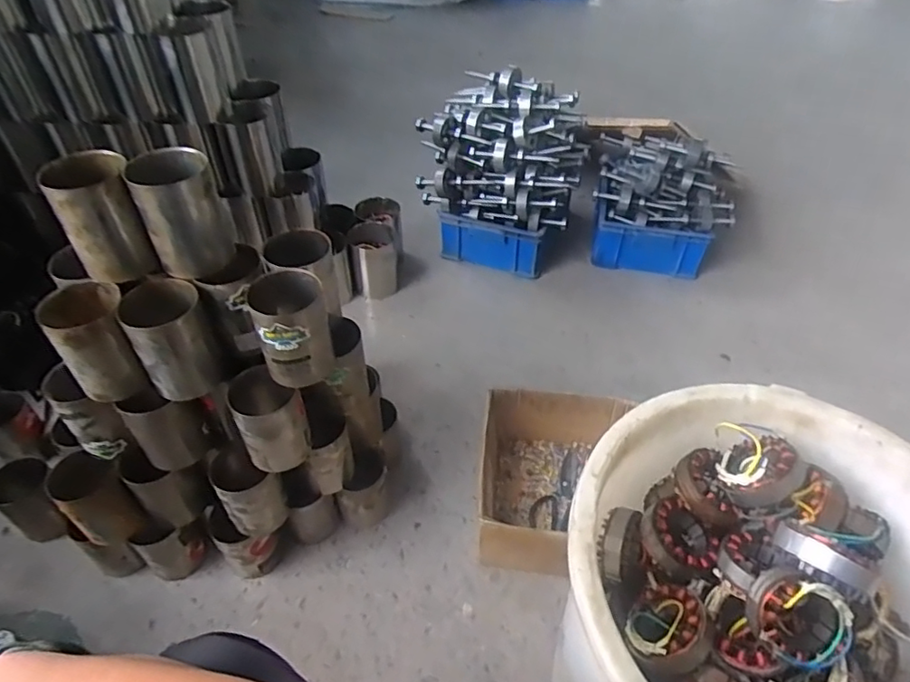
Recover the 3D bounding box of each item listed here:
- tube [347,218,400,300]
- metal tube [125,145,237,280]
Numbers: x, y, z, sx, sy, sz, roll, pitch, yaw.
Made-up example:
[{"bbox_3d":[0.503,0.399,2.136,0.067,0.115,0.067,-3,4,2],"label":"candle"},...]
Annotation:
[{"bbox_3d":[-0.206,-0.204,1.439,0.117,0.158,0.117,-9,46,-8],"label":"tube"},{"bbox_3d":[-0.339,-0.162,0.711,0.096,0.133,0.091,-21,49,-19],"label":"metal tube"}]

